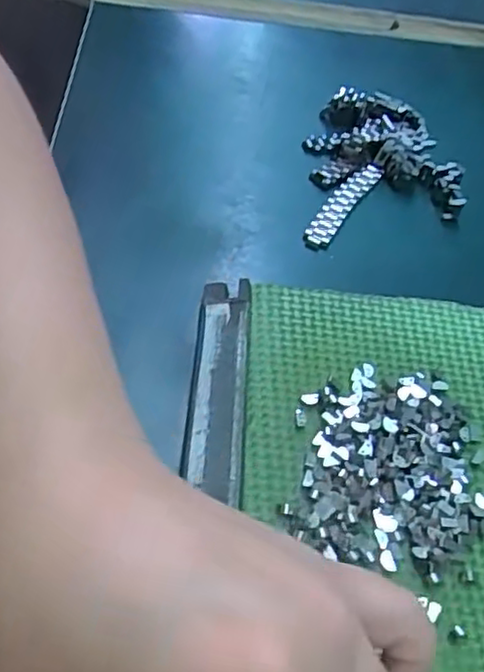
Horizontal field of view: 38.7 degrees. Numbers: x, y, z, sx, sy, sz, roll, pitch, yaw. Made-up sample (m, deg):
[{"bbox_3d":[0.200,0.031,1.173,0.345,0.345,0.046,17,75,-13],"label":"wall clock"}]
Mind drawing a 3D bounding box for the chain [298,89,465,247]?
[{"bbox_3d":[0.075,-0.092,0.366,0.079,0.011,0.115,4,51,-2],"label":"chain"}]

